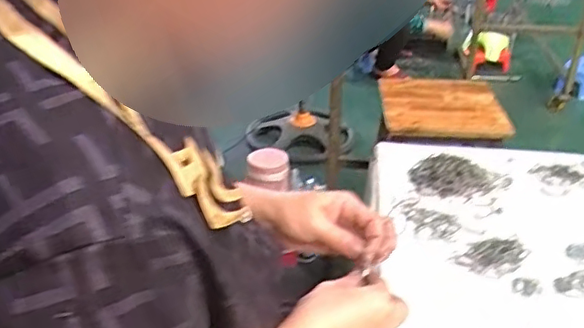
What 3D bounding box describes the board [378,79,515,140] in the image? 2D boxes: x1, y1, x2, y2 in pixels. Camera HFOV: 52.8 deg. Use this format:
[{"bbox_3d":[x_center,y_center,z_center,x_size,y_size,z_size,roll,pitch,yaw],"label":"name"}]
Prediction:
[{"bbox_3d":[0.403,-0.166,1.625,0.322,0.050,0.351,0,30,-1],"label":"board"}]

